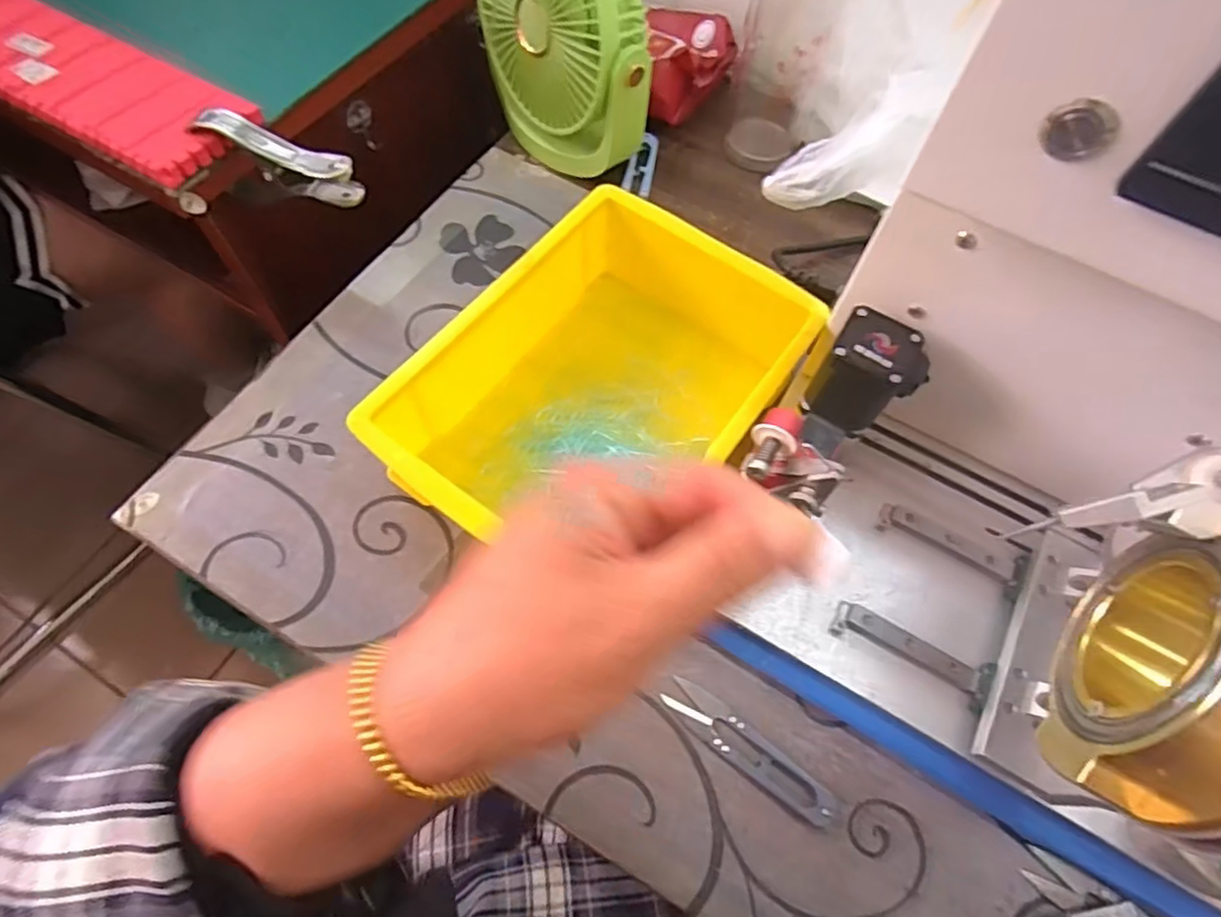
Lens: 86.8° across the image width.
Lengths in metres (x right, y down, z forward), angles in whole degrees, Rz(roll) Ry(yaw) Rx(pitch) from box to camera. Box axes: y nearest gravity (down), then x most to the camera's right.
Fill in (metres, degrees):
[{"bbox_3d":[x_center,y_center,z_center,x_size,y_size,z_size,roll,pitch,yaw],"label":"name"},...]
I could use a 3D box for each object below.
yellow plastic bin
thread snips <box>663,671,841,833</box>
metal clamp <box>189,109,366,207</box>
[{"bbox_3d":[0.000,-0.049,0.408,0.177,0.070,0.260,34,69,15],"label":"yellow plastic bin"},{"bbox_3d":[0.076,0.159,0.350,0.105,0.005,0.022,36,69,16],"label":"thread snips"},{"bbox_3d":[-0.216,-0.198,0.426,0.106,0.042,0.024,25,66,-4],"label":"metal clamp"}]

